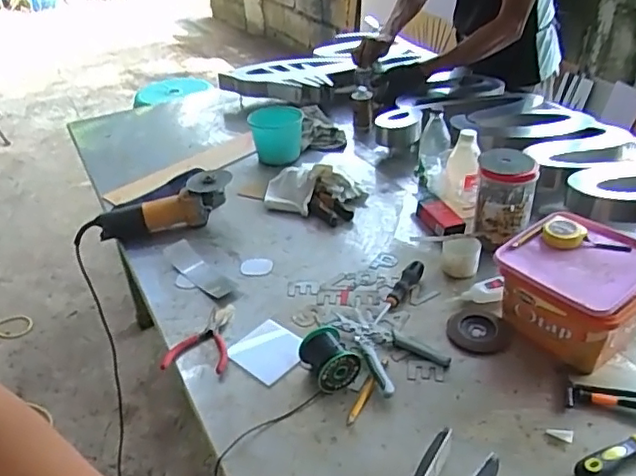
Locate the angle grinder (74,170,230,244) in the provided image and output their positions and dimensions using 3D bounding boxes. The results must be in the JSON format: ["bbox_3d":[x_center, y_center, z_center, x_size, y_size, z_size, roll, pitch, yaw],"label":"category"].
[{"bbox_3d":[-0.331,-0.044,1.229,0.334,0.089,0.091,-19,37,-1],"label":"angle grinder"}]

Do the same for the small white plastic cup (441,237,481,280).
[{"bbox_3d":[0.260,0.033,1.085,0.067,0.049,0.067,5,35,11],"label":"small white plastic cup"}]

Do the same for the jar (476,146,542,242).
[{"bbox_3d":[0.350,-0.078,1.112,0.103,0.131,0.118,8,37,19],"label":"jar"}]

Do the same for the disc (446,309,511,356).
[{"bbox_3d":[0.259,0.152,0.958,0.096,0.012,0.089,-1,36,1],"label":"disc"}]

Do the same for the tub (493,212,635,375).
[{"bbox_3d":[0.404,0.078,0.931,0.202,0.141,0.198,-28,43,-32],"label":"tub"}]

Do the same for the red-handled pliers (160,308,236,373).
[{"bbox_3d":[-0.189,0.162,0.975,0.099,0.013,0.157,1,36,4],"label":"red-handled pliers"}]

